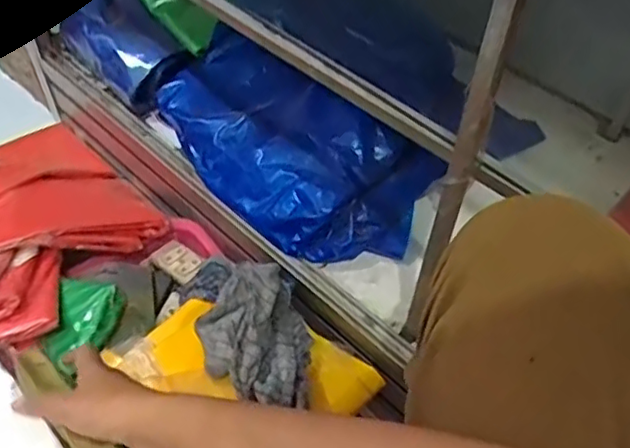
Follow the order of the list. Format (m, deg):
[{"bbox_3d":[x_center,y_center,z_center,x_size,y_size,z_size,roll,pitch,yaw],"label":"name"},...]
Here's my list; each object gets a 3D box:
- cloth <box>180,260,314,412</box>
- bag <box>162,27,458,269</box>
[{"bbox_3d":[-0.056,0.097,0.599,0.103,0.066,0.162,-15,53,-14],"label":"cloth"},{"bbox_3d":[-0.034,-0.090,0.725,0.331,0.063,0.181,34,57,22],"label":"bag"}]

